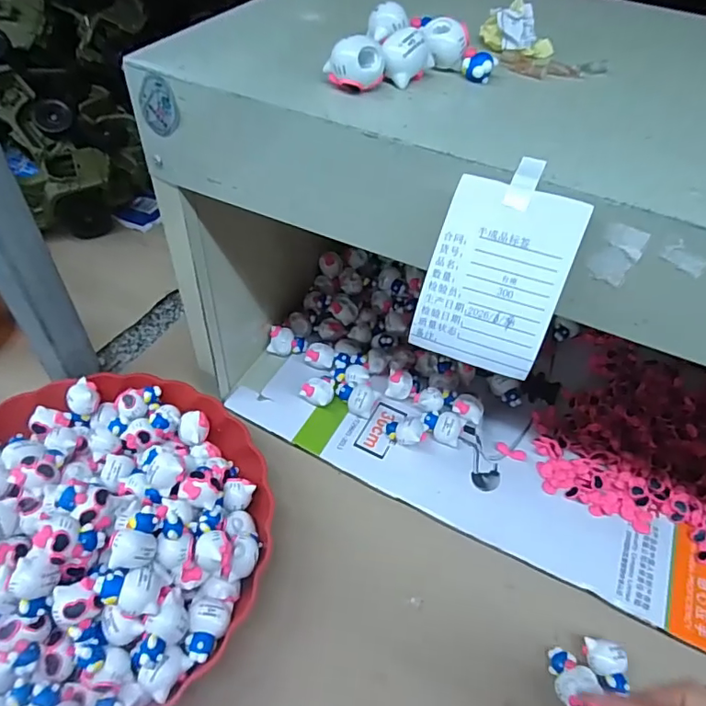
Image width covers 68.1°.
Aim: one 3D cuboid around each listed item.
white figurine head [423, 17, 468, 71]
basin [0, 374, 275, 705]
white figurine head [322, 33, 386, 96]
[{"bbox_3d":[0.046,-0.156,0.264,0.019,0.019,0.015,-6,50,-9],"label":"white figurine head"},{"bbox_3d":[-0.178,0.112,0.336,0.238,0.082,0.236,1,51,-1],"label":"basin"},{"bbox_3d":[0.002,-0.133,0.242,0.024,0.020,0.015,-28,57,-25],"label":"white figurine head"}]

